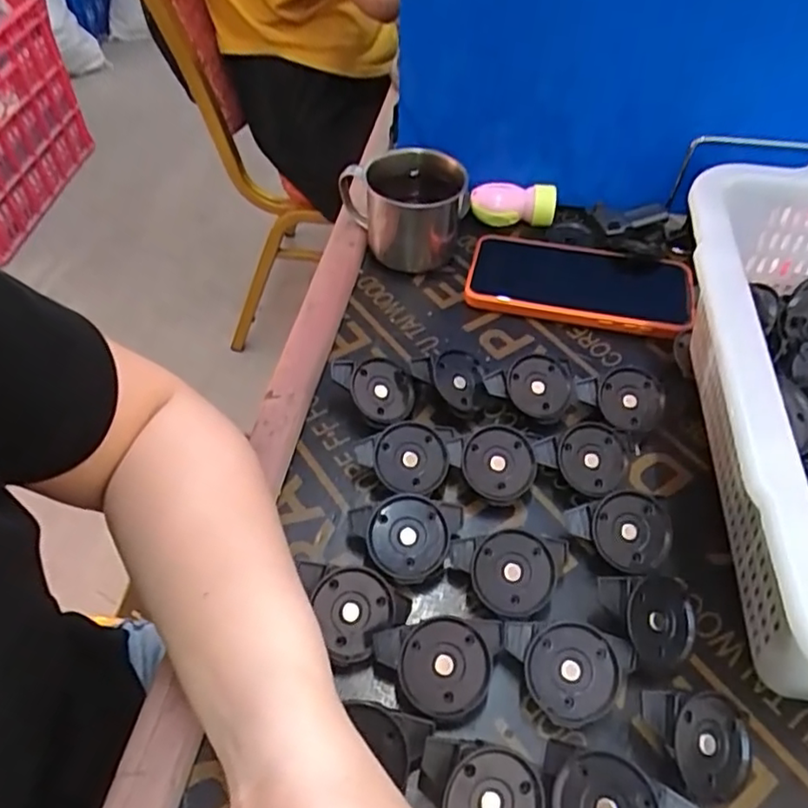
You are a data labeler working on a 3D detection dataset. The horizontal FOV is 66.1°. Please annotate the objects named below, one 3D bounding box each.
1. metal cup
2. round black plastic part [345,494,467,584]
[{"bbox_3d":[0.000,-0.150,0.476,0.071,0.070,0.088,-37,61,-27],"label":"metal cup"},{"bbox_3d":[0.001,0.072,0.326,0.058,0.029,0.039,1,51,-1],"label":"round black plastic part"}]

